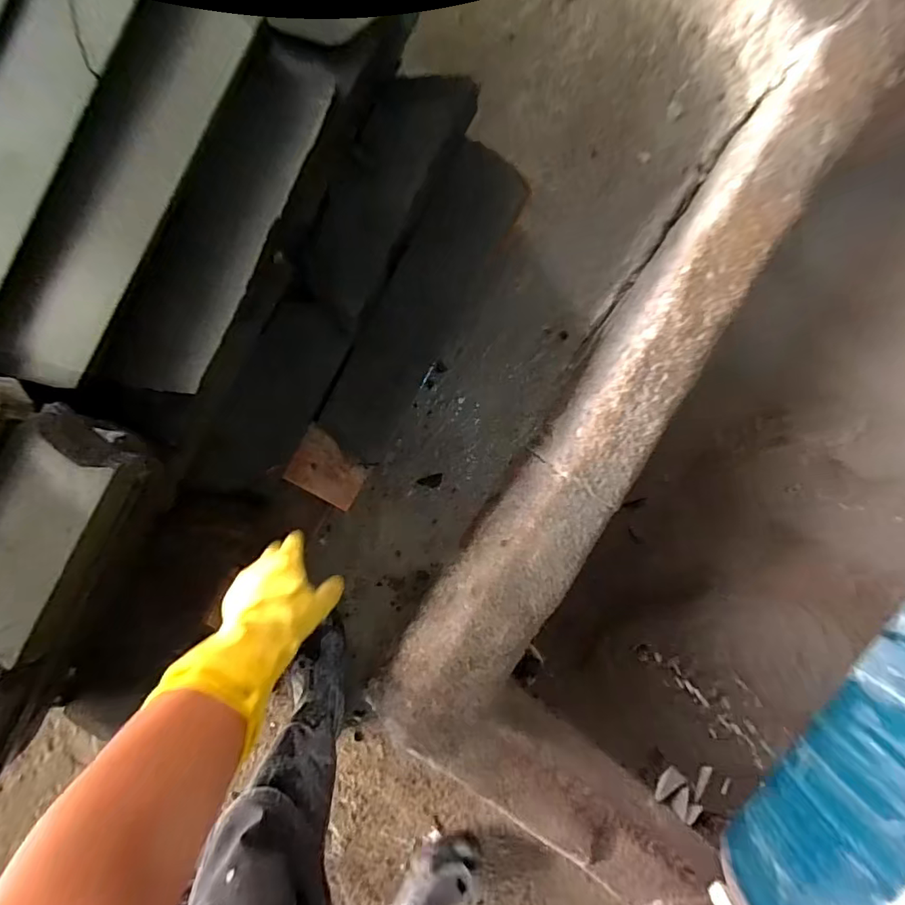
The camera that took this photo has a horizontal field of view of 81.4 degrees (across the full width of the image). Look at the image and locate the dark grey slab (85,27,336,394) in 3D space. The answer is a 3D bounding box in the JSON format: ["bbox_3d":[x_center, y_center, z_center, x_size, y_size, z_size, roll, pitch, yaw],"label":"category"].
[{"bbox_3d":[-0.285,-0.279,0.644,0.117,0.039,0.475,25,97,-29],"label":"dark grey slab"}]

